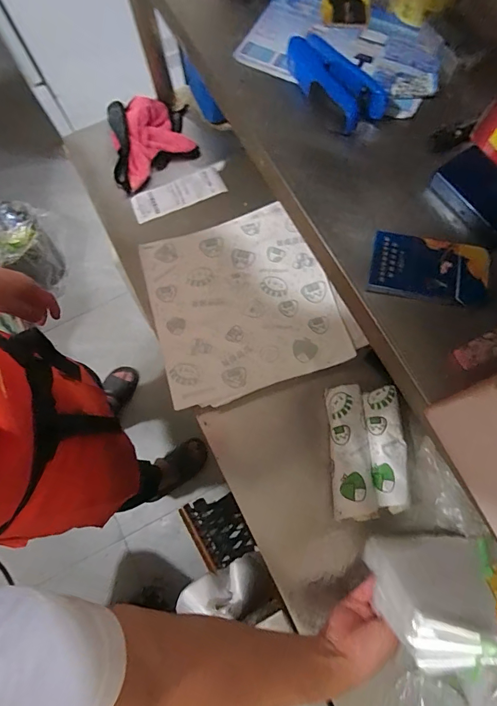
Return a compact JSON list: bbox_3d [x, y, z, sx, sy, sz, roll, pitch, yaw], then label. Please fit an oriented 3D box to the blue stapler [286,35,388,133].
[{"bbox_3d":[0.084,-0.280,0.417,0.045,0.032,0.121,-41,77,-9],"label":"blue stapler"}]

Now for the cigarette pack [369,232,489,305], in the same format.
[{"bbox_3d":[0.160,-0.074,0.356,0.099,0.012,0.055,14,75,6],"label":"cigarette pack"}]

